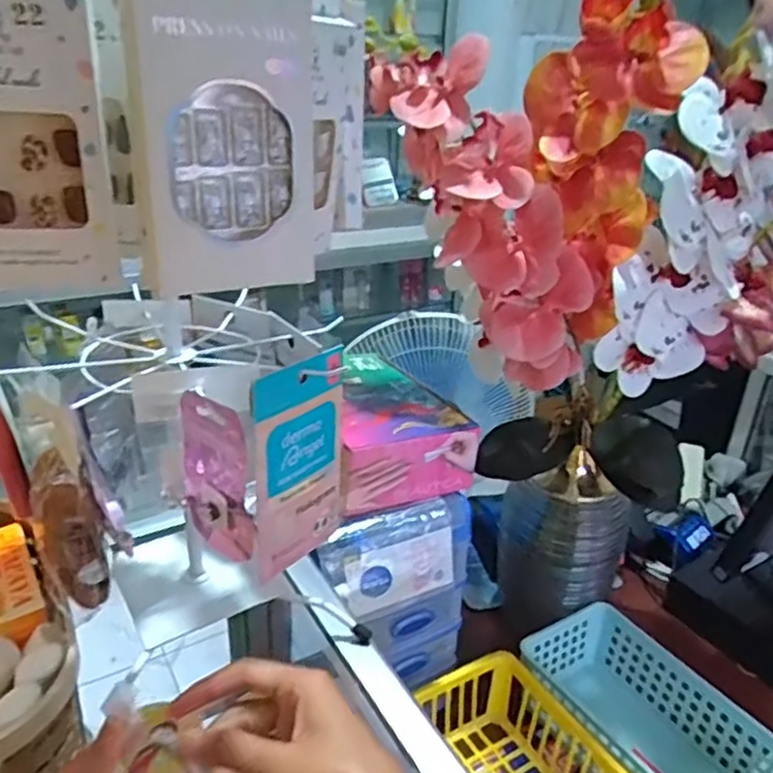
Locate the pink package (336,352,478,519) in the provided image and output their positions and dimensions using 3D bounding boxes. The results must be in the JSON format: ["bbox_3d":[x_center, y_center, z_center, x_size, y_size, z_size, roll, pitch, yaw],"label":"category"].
[{"bbox_3d":[-0.016,0.033,0.705,0.143,0.069,0.211,-10,29,-24],"label":"pink package"}]

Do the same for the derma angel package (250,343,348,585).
[{"bbox_3d":[-0.054,0.049,0.449,0.013,0.137,0.080,17,30,27],"label":"derma angel package"}]

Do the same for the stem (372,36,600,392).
[{"bbox_3d":[0.099,-0.143,0.617,0.128,0.311,0.086,-20,16,27],"label":"stem"}]

